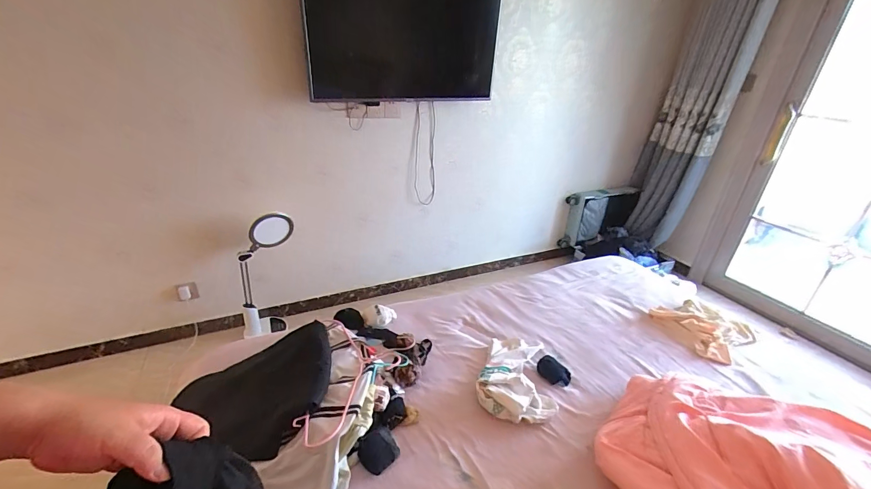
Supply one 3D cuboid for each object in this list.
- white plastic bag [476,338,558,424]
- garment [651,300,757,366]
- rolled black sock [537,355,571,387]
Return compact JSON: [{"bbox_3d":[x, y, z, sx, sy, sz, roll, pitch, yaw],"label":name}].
[{"bbox_3d":[0.236,0.354,1.027,0.210,0.067,0.296,11,29,16],"label":"white plastic bag"},{"bbox_3d":[0.944,0.279,1.273,0.279,0.055,0.262,-8,29,-20],"label":"garment"},{"bbox_3d":[0.344,0.369,1.070,0.071,0.024,0.098,-18,34,-35],"label":"rolled black sock"}]

